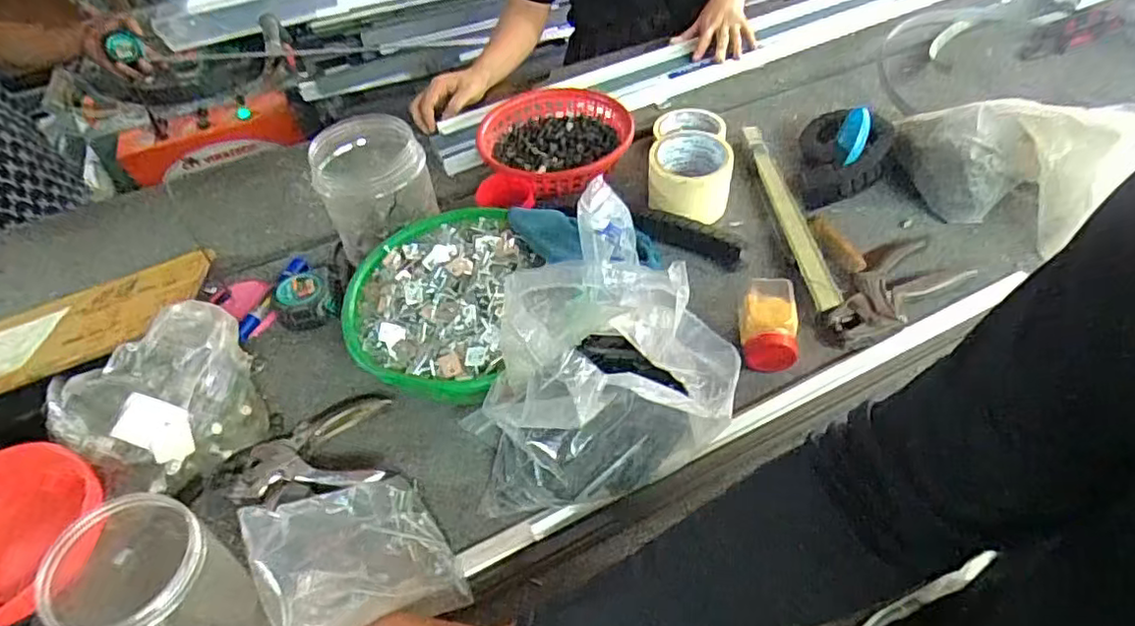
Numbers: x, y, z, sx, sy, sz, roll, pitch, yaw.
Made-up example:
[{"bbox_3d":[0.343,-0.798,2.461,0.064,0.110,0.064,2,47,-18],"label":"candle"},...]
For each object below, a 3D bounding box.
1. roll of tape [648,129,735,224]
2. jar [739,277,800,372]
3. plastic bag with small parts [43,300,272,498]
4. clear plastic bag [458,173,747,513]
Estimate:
[{"bbox_3d":[0.144,-0.164,0.764,0.091,0.057,0.092,-3,49,3],"label":"roll of tape"},{"bbox_3d":[0.198,0.008,0.631,0.051,0.042,0.089,4,50,9],"label":"jar"},{"bbox_3d":[-0.360,0.076,0.589,0.129,0.100,0.163,28,57,27],"label":"plastic bag with small parts"},{"bbox_3d":[0.015,0.064,0.501,0.200,0.190,0.114,-8,49,-1],"label":"clear plastic bag"}]

